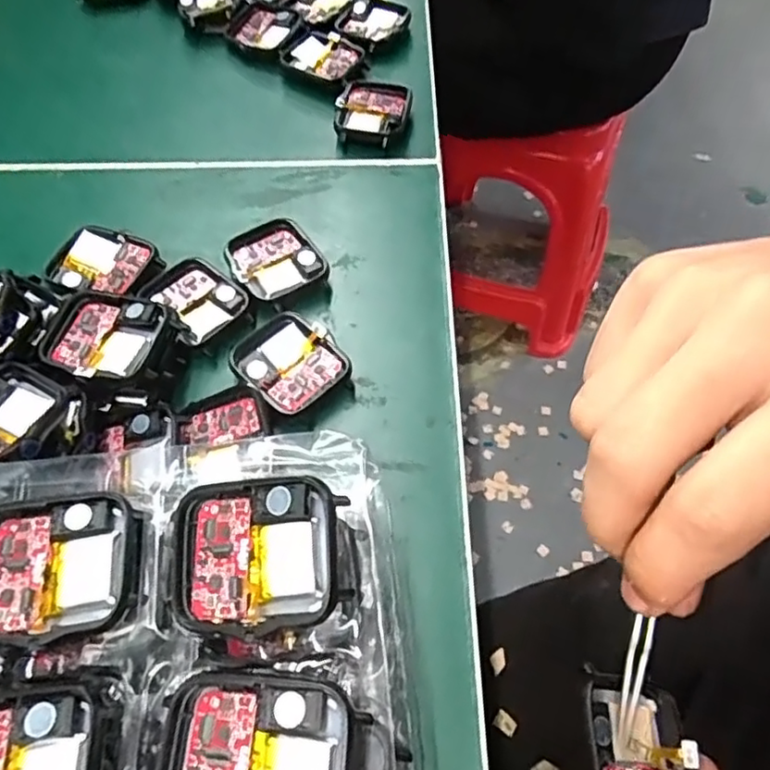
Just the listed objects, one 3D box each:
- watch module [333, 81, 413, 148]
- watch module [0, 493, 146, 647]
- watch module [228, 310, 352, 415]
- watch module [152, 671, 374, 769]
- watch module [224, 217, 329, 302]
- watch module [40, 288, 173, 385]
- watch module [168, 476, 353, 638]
[{"bbox_3d":[-0.006,-0.147,0.336,0.038,0.011,0.046,6,59,5],"label":"watch module"},{"bbox_3d":[-0.089,0.048,0.166,0.045,0.005,0.037,-4,59,-1],"label":"watch module"},{"bbox_3d":[-0.039,-0.009,0.256,0.037,0.013,0.044,-40,66,-20],"label":"watch module"},{"bbox_3d":[-0.029,0.084,0.137,0.045,0.005,0.037,2,61,3],"label":"watch module"},{"bbox_3d":[-0.049,-0.054,0.283,0.037,0.014,0.042,-30,63,-15],"label":"watch module"},{"bbox_3d":[-0.108,-0.019,0.239,0.046,0.006,0.037,13,59,8],"label":"watch module"},{"bbox_3d":[-0.034,0.043,0.159,0.045,0.013,0.037,-4,61,0],"label":"watch module"}]

